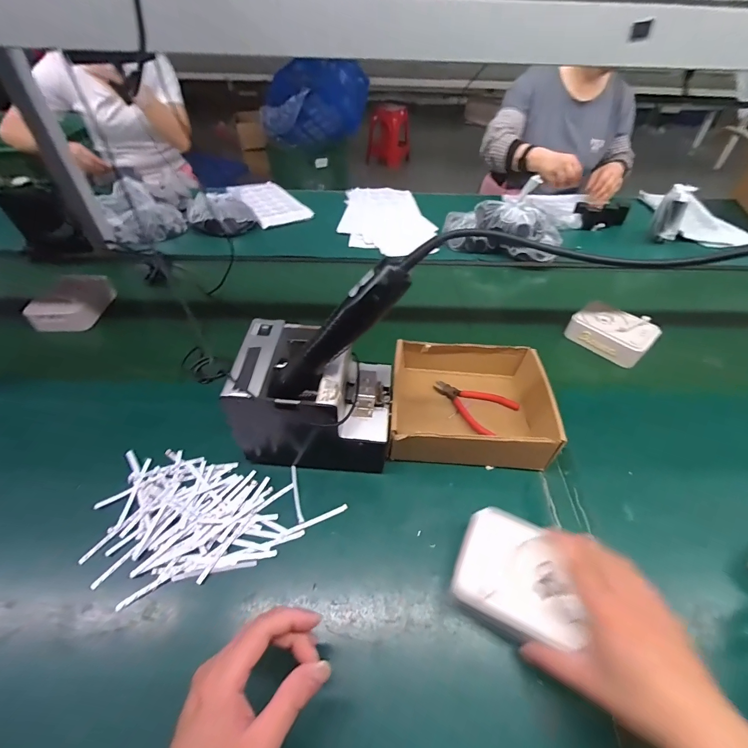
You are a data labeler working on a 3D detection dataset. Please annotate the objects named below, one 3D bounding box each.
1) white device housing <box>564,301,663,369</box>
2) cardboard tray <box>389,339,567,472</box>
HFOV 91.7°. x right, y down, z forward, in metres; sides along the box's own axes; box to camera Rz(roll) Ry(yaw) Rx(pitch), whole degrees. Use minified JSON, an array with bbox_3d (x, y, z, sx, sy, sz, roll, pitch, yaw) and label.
[{"bbox_3d":[0.437,-0.076,0.669,0.092,0.049,0.129,-32,55,-28],"label":"white device housing"},{"bbox_3d":[0.131,0.035,0.524,0.208,0.078,0.177,2,47,1],"label":"cardboard tray"}]

